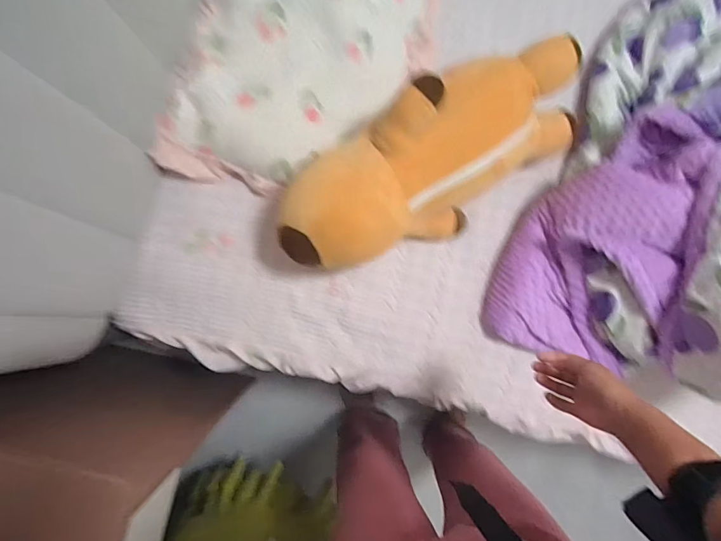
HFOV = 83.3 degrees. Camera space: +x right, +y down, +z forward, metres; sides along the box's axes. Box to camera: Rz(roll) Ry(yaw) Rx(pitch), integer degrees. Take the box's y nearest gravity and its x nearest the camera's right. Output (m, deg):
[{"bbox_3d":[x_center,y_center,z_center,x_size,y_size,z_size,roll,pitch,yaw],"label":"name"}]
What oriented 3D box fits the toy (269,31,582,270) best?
[{"bbox_3d":[0.145,-0.189,0.729,0.620,0.183,0.230,-30,89,-5],"label":"toy"}]

